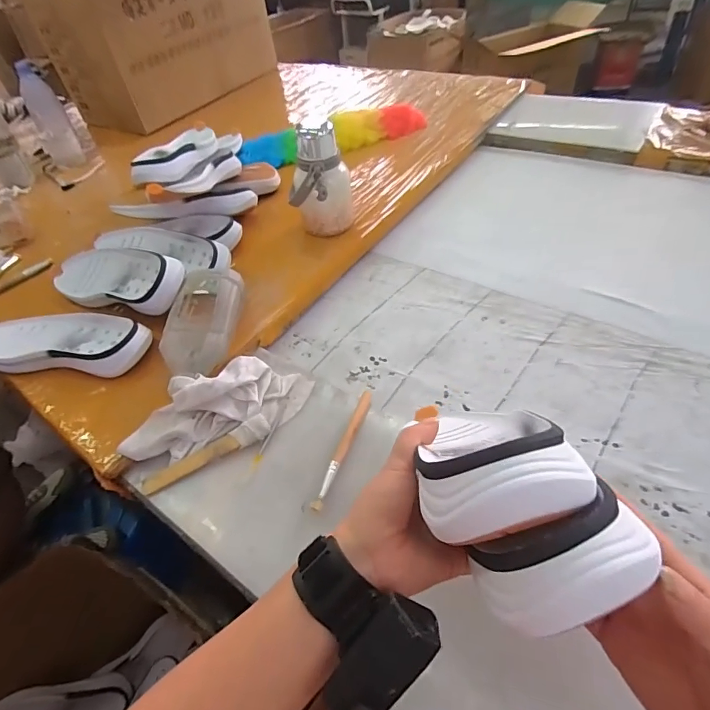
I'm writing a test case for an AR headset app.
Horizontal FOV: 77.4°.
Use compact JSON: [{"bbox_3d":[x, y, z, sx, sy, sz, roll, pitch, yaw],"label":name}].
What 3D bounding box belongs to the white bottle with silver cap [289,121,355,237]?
[{"bbox_3d":[-0.068,-0.311,0.798,0.095,0.182,0.087,27,57,30],"label":"white bottle with silver cap"}]

